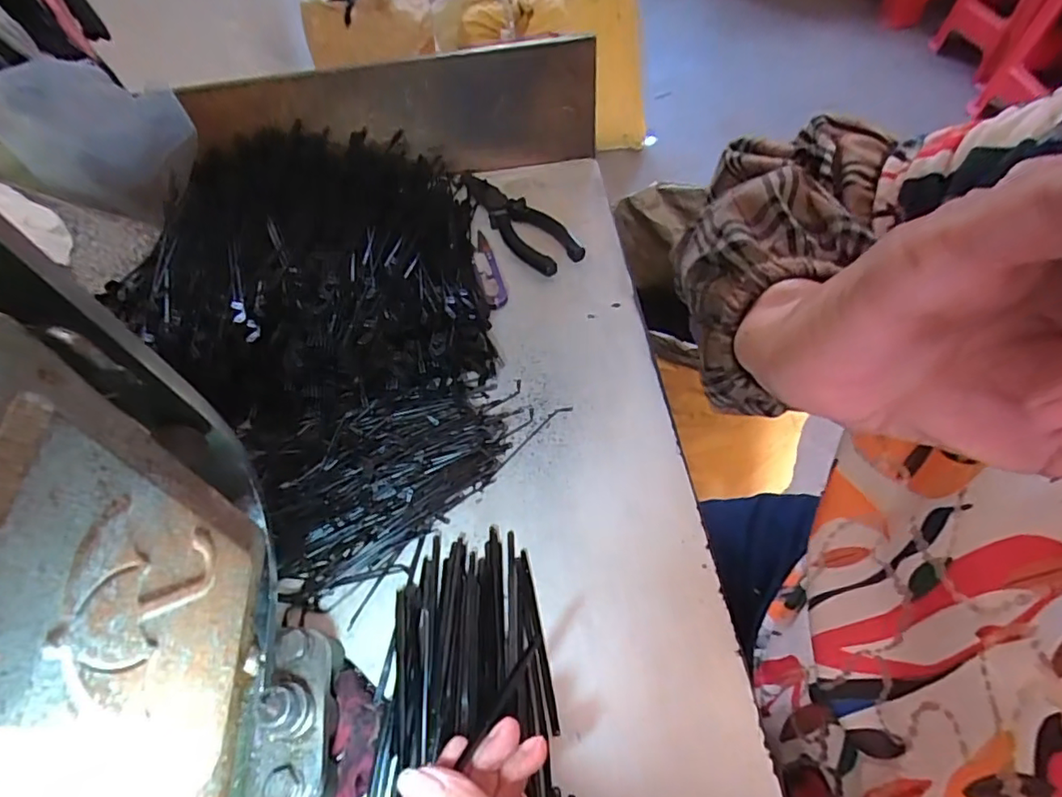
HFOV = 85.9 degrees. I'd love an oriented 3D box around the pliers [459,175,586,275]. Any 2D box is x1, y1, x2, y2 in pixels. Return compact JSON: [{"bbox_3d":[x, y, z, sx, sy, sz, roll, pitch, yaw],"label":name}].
[{"bbox_3d":[-0.013,-0.171,0.531,0.051,0.015,0.175,-27,57,-13],"label":"pliers"}]

